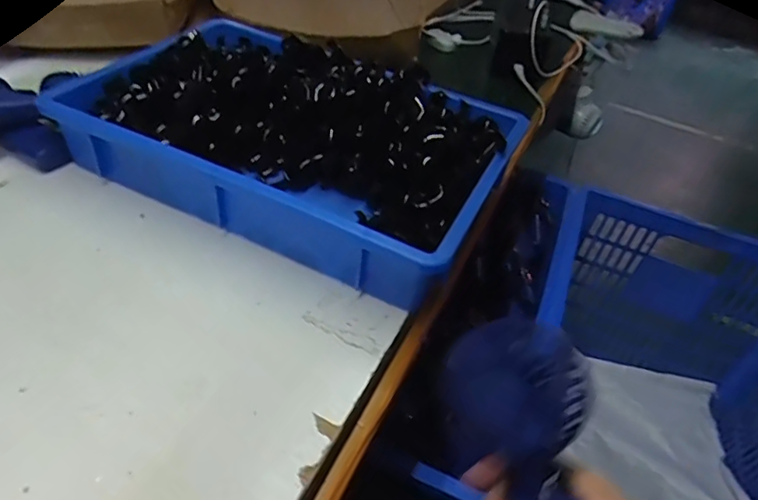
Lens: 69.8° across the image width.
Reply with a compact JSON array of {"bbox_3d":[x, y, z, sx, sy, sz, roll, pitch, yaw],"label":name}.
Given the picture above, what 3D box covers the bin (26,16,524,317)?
[{"bbox_3d":[-0.086,-0.120,0.584,0.426,0.090,0.291,21,44,15],"label":"bin"}]

